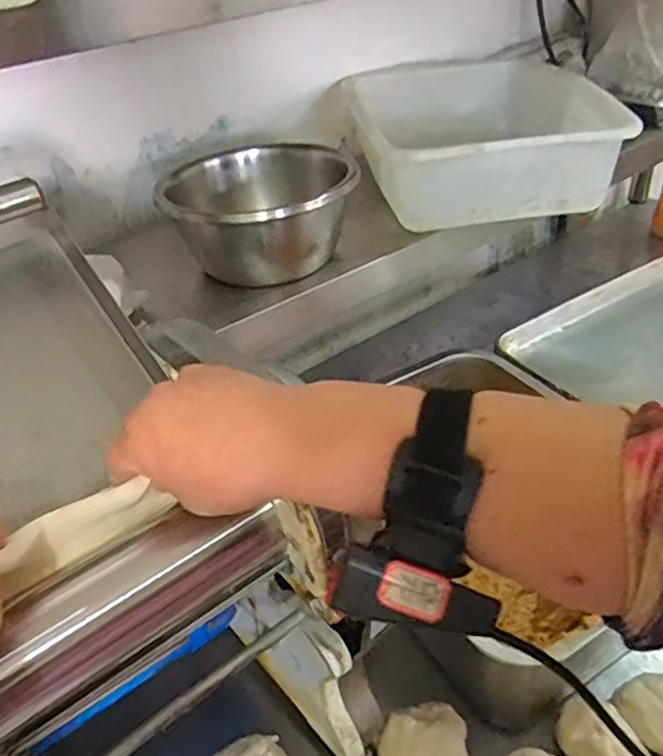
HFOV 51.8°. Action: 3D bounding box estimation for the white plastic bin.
[{"bbox_3d":[0.166,-0.286,0.808,0.262,0.095,0.336,-7,36,-2],"label":"white plastic bin"}]

